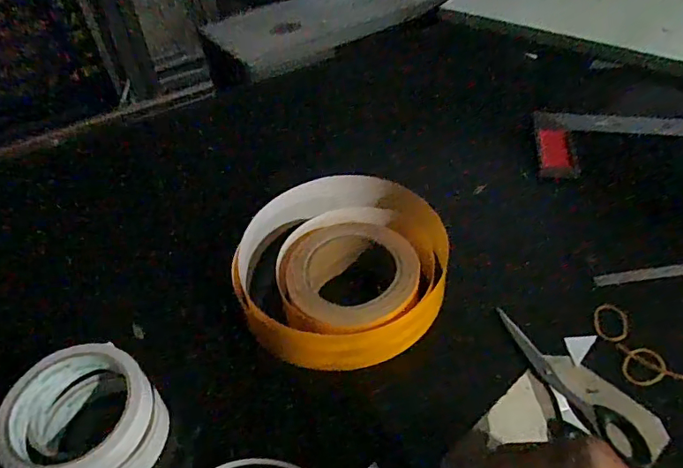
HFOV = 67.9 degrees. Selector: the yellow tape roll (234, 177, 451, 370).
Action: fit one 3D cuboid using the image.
[{"bbox_3d":[-0.001,0.024,0.467,0.195,0.050,0.184,-2,46,2],"label":"yellow tape roll"}]

